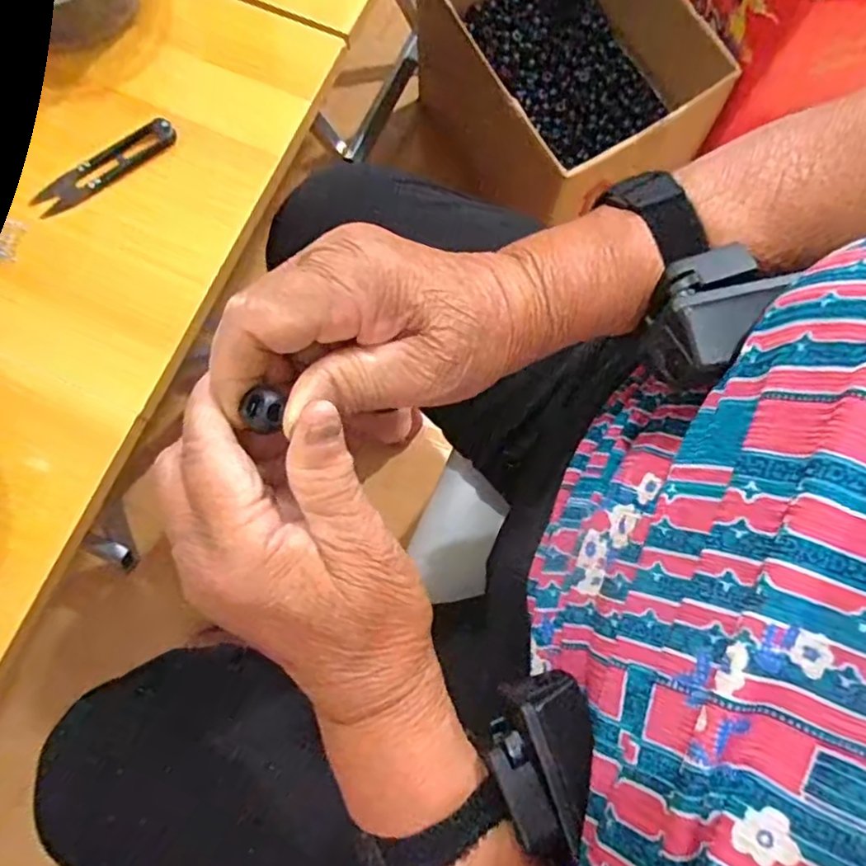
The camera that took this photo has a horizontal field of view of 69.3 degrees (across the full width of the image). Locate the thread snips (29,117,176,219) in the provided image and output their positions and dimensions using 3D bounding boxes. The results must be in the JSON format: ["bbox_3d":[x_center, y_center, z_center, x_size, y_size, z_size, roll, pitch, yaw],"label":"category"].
[{"bbox_3d":[-0.217,-0.177,0.415,0.101,0.011,0.026,-33,76,-7],"label":"thread snips"}]

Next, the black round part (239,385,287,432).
[{"bbox_3d":[-0.061,-0.009,0.227,0.014,0.007,0.016,13,75,5],"label":"black round part"}]

